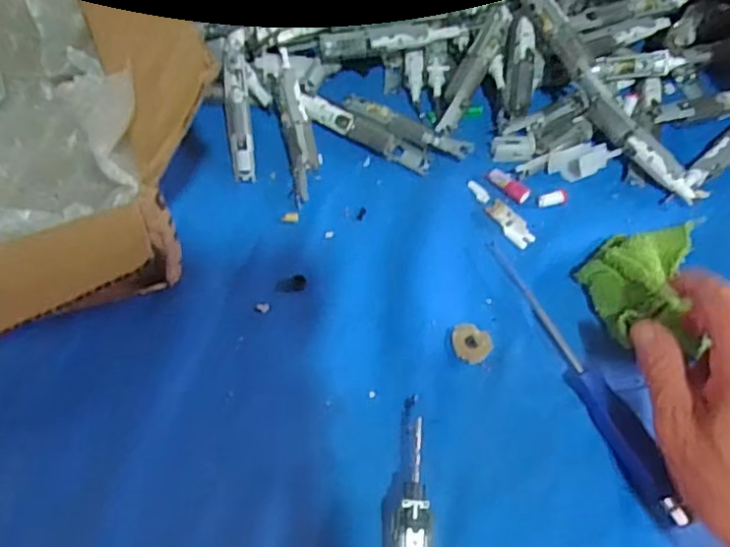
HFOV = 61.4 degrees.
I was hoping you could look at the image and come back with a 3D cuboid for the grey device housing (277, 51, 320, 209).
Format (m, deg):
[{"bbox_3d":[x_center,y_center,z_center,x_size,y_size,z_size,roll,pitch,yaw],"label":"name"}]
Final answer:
[{"bbox_3d":[-0.051,-0.114,0.451,0.021,0.017,0.126,-9,75,-5],"label":"grey device housing"}]

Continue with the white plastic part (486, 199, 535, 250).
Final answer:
[{"bbox_3d":[0.102,-0.036,0.427,0.018,0.004,0.041,-24,61,-14],"label":"white plastic part"}]

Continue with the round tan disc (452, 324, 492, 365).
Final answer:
[{"bbox_3d":[0.064,0.042,0.374,0.025,0.006,0.023,0,58,0],"label":"round tan disc"}]

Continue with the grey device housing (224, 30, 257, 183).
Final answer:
[{"bbox_3d":[-0.093,-0.122,0.452,0.016,0.011,0.114,-6,79,-4],"label":"grey device housing"}]

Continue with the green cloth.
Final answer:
[{"bbox_3d":[0.170,0.007,0.382,0.062,0.028,0.089,11,59,7],"label":"green cloth"}]

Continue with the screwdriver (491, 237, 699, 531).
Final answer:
[{"bbox_3d":[0.125,0.055,0.364,0.016,0.013,0.189,-20,60,-11],"label":"screwdriver"}]

